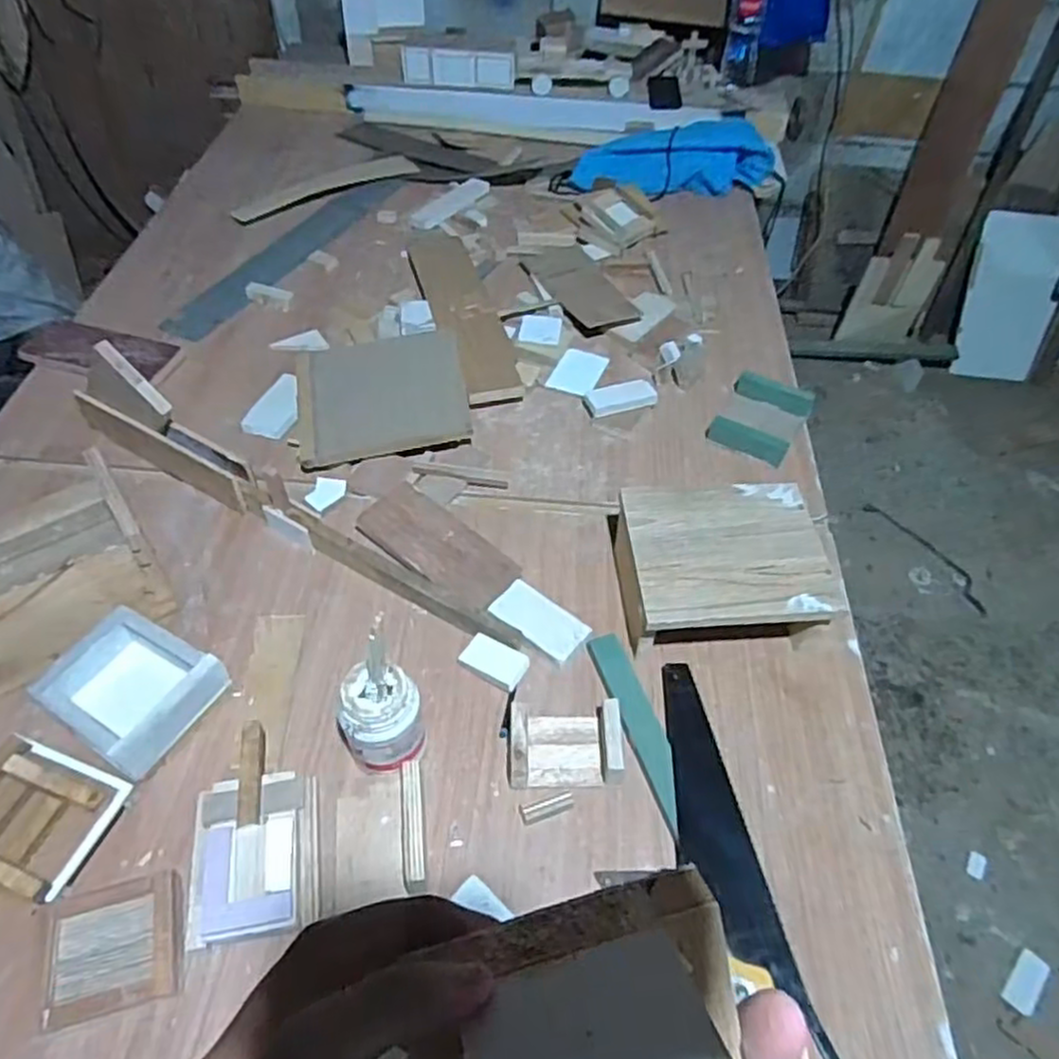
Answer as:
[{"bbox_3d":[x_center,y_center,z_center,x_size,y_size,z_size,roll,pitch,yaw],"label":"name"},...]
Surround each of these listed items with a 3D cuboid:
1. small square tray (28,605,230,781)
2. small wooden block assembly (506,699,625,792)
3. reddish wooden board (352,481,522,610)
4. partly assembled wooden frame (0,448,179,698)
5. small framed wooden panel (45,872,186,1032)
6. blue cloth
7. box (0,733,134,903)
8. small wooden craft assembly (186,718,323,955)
[{"bbox_3d":[-0.423,0.173,0.784,0.156,0.055,0.136,26,56,16],"label":"small square tray"},{"bbox_3d":[0.036,0.227,0.777,0.119,0.051,0.086,0,53,-3],"label":"small wooden block assembly"},{"bbox_3d":[-0.116,0.020,0.939,0.213,0.015,0.090,39,62,19],"label":"reddish wooden board"},{"bbox_3d":[-0.584,0.064,0.853,0.258,0.094,0.226,-26,58,-21],"label":"partly assembled wooden frame"},{"bbox_3d":[-0.364,0.367,0.650,0.107,0.020,0.105,-11,54,-11],"label":"small framed wooden panel"},{"bbox_3d":[0.317,-0.793,1.555,0.447,0.088,0.138,-9,54,-10],"label":"blue cloth"},{"bbox_3d":[-0.481,0.277,0.702,0.141,0.049,0.127,17,52,10],"label":"box"},{"bbox_3d":[-0.266,0.290,0.709,0.115,0.056,0.190,-9,54,-9],"label":"small wooden craft assembly"}]

